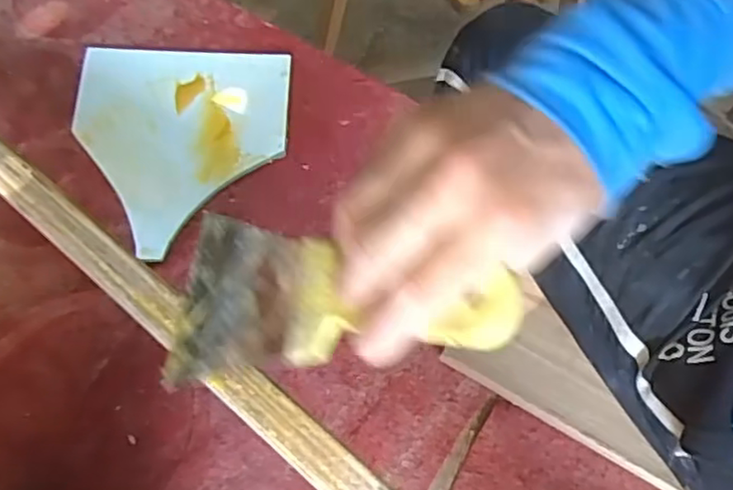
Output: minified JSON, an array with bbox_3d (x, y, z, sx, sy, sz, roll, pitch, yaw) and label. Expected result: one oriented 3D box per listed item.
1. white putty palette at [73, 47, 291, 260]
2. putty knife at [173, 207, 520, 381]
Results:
[{"bbox_3d":[-0.161,-0.085,0.556,0.179,0.008,0.189,1,71,0],"label":"white putty palette"},{"bbox_3d":[-0.023,0.029,0.314,0.201,0.017,0.088,-1,66,39],"label":"putty knife"}]

